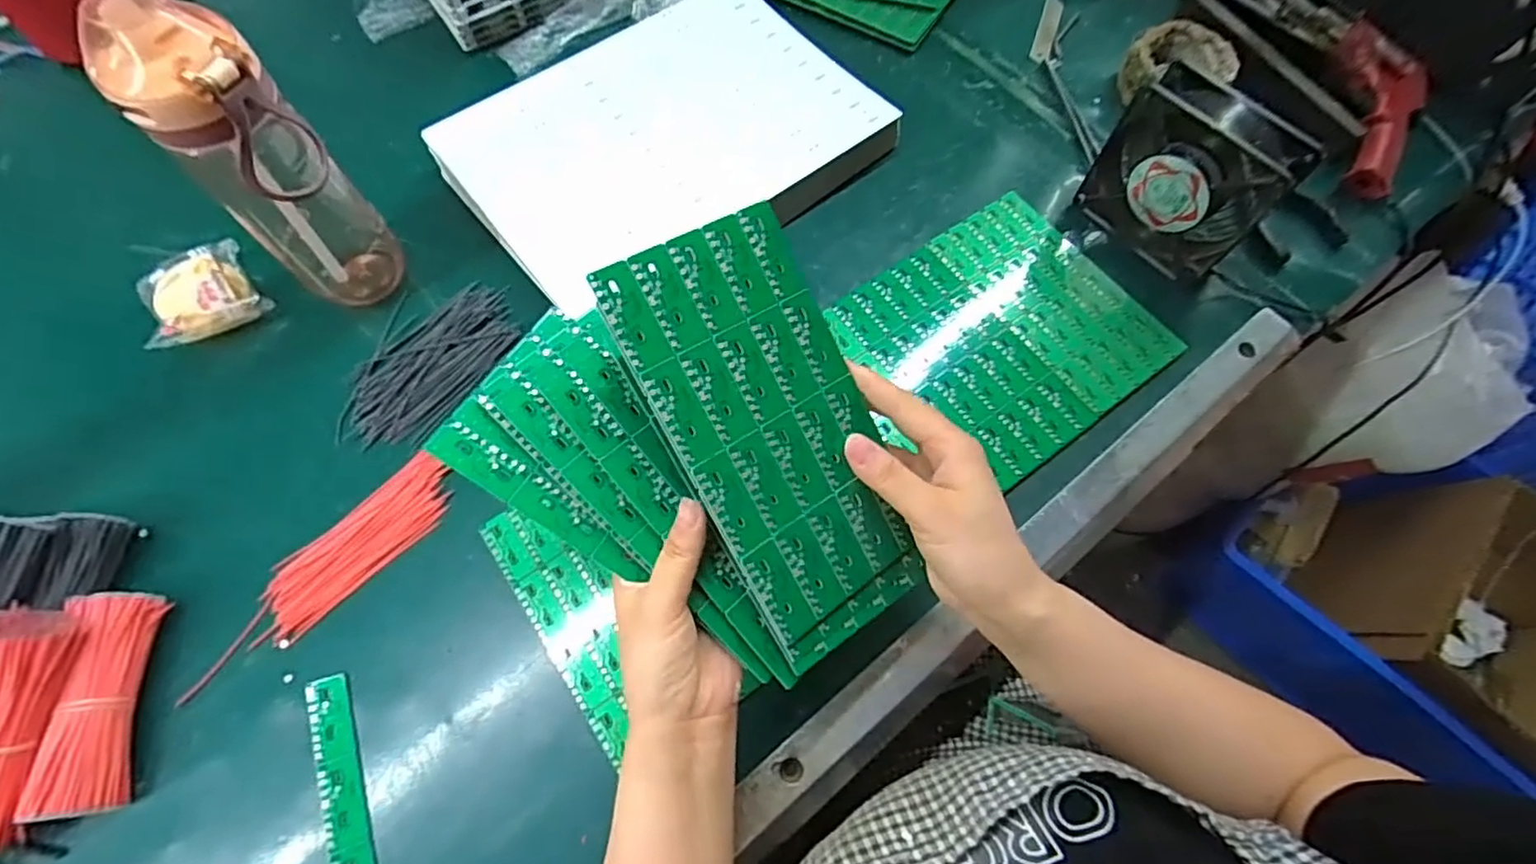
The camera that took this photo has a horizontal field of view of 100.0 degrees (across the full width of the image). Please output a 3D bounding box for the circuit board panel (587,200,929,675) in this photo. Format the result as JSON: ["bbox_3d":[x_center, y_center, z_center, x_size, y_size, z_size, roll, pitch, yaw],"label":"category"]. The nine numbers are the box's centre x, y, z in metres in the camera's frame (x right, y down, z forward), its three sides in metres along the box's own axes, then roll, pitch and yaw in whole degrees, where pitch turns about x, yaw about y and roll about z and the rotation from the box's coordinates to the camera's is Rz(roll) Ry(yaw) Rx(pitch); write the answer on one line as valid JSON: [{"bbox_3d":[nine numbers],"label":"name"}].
[{"bbox_3d":[0.006,0.004,0.313,0.097,0.004,0.207,-29,99,-24],"label":"circuit board panel"}]

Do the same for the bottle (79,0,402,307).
[{"bbox_3d":[-0.314,-0.160,0.415,0.075,0.211,0.067,-41,74,-16],"label":"bottle"}]

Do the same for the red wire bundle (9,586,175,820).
[{"bbox_3d":[-0.389,0.156,0.377,0.032,0.036,0.118,-5,68,-4],"label":"red wire bundle"}]

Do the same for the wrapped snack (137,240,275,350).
[{"bbox_3d":[-0.433,-0.102,0.491,0.079,0.038,0.068,-37,73,-15],"label":"wrapped snack"}]

